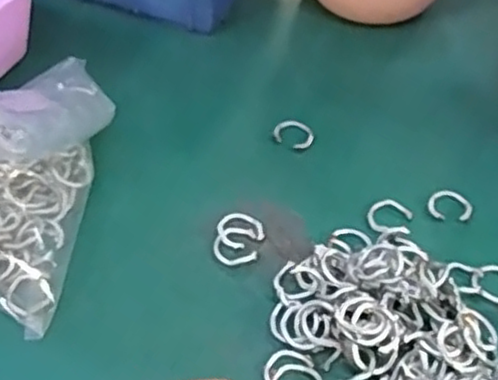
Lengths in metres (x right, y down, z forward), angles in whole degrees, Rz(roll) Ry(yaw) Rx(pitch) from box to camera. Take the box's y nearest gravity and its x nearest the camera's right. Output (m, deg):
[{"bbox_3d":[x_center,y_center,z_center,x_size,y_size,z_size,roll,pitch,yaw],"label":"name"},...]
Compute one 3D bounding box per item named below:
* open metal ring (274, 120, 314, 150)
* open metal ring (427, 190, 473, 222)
[{"bbox_3d":[0.031,-0.037,0.459,0.025,0.004,0.024,1,50,-2],"label":"open metal ring"},{"bbox_3d":[0.123,0.010,0.423,0.026,0.004,0.024,1,50,-2],"label":"open metal ring"}]

